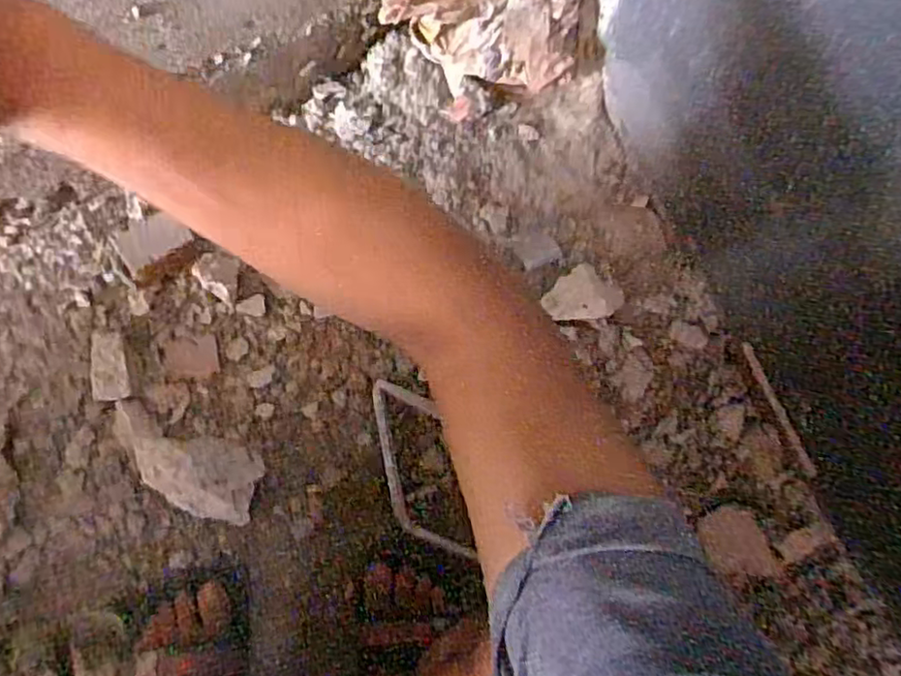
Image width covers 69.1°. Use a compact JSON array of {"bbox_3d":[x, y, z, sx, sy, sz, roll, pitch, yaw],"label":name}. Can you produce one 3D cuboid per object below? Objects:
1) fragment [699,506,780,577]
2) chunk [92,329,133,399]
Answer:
[{"bbox_3d":[0.302,0.219,0.687,0.056,0.016,0.084,-33,88,15],"label":"fragment"},{"bbox_3d":[-0.324,0.026,0.627,0.031,0.023,0.066,-9,85,-8],"label":"chunk"}]

